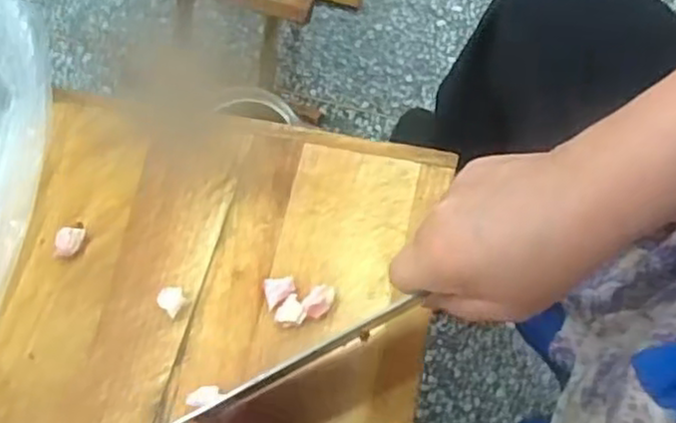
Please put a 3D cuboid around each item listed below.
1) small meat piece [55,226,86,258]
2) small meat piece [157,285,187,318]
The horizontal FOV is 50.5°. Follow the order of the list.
[{"bbox_3d":[-0.191,0.022,0.508,0.016,0.010,0.023,6,70,4],"label":"small meat piece"},{"bbox_3d":[-0.117,0.061,0.501,0.020,0.007,0.019,0,69,1],"label":"small meat piece"}]

